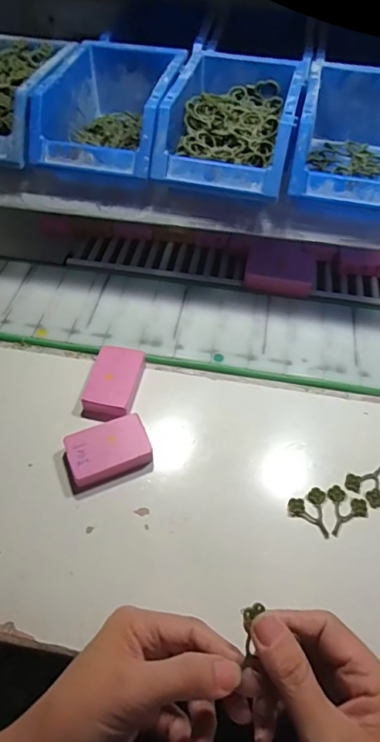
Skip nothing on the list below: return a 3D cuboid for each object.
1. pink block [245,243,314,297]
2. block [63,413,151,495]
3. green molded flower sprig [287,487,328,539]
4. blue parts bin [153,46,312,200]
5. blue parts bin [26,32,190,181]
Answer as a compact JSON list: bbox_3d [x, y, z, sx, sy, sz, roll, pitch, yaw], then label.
[{"bbox_3d":[0.106,-0.118,0.533,0.077,0.015,0.064,12,55,7],"label":"pink block"},{"bbox_3d":[-0.073,0.071,0.400,0.074,0.024,0.046,-17,56,-14],"label":"block"},{"bbox_3d":[0.098,0.116,0.379,0.031,0.005,0.038,6,54,3],"label":"green molded flower sprig"},{"bbox_3d":[0.043,-0.250,0.468,0.124,0.072,0.184,11,55,7],"label":"blue parts bin"},{"bbox_3d":[-0.079,-0.268,0.485,0.122,0.080,0.178,11,54,7],"label":"blue parts bin"}]

